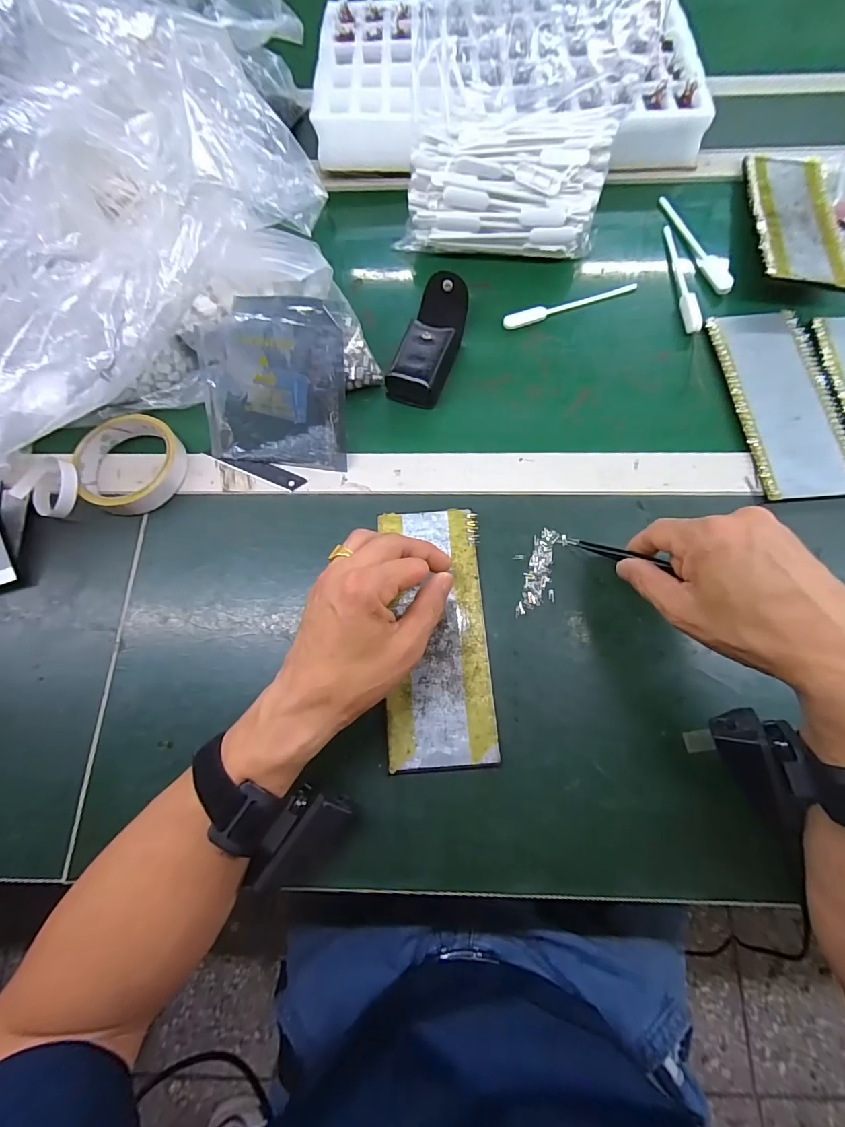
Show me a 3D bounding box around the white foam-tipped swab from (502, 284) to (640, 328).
[{"bbox_3d":[0.152,-0.265,0.456,0.144,0.007,0.016,-16,73,-3],"label":"white foam-tipped swab"}]

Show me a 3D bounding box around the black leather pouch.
[{"bbox_3d":[0.007,-0.213,0.426,0.049,0.038,0.122,18,74,7],"label":"black leather pouch"}]

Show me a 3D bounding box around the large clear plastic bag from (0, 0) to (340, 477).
[{"bbox_3d":[-0.271,-0.201,0.332,0.386,0.217,0.200,-27,74,-7],"label":"large clear plastic bag"}]

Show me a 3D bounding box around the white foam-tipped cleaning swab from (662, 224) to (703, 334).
[{"bbox_3d":[0.266,-0.300,0.457,0.013,0.013,0.148,0,73,2],"label":"white foam-tipped cleaning swab"}]

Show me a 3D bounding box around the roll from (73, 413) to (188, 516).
[{"bbox_3d":[-0.263,-0.090,0.399,0.091,0.020,0.089,-1,73,2],"label":"roll"}]

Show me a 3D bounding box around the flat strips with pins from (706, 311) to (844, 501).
[{"bbox_3d":[0.331,-0.153,0.409,0.088,0.008,0.201,-3,73,1],"label":"flat strips with pins"}]

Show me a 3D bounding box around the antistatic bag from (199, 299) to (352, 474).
[{"bbox_3d":[-0.127,-0.149,0.377,0.124,0.130,0.016,8,31,7],"label":"antistatic bag"}]

